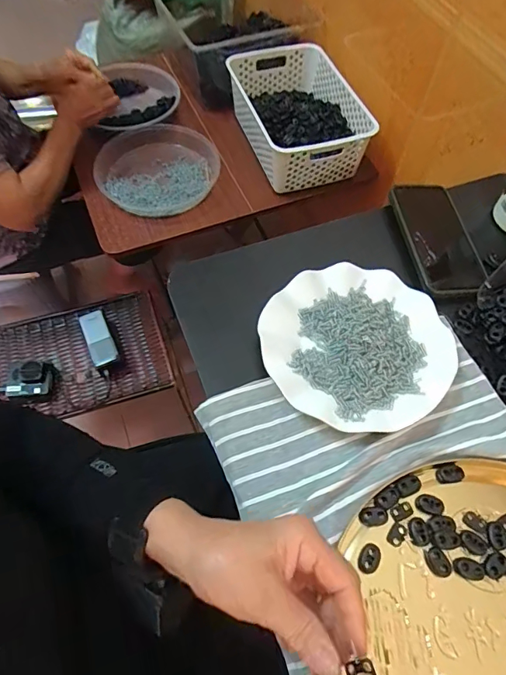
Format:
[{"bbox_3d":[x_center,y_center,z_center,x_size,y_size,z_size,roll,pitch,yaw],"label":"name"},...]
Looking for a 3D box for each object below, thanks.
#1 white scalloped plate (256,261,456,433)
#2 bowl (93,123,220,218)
[{"bbox_3d":[0.101,0.006,0.429,0.172,0.019,0.174,0,61,-1],"label":"white scalloped plate"},{"bbox_3d":[-0.178,-0.329,0.838,0.217,0.043,0.213,0,61,-1],"label":"bowl"}]

